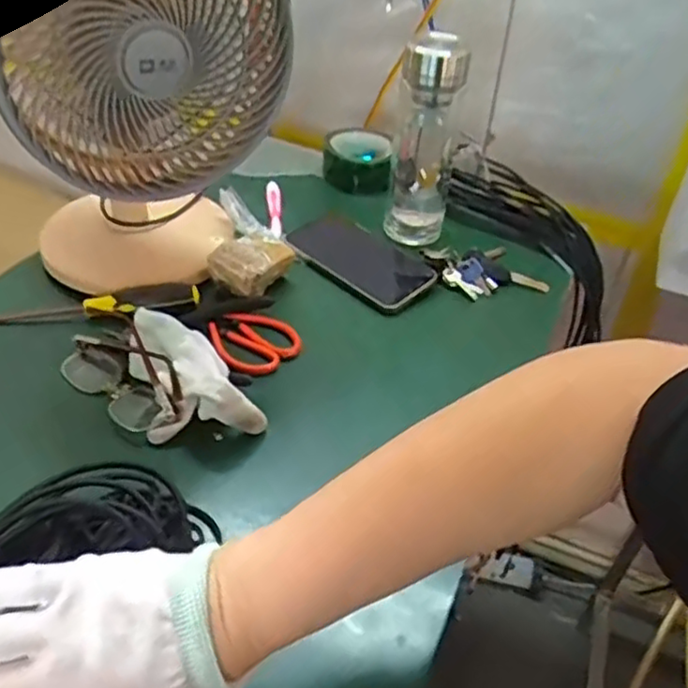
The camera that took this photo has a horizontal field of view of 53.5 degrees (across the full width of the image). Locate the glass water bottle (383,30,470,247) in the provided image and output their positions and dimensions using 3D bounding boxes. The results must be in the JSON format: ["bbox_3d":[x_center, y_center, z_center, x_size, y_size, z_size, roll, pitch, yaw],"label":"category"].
[{"bbox_3d":[0.084,-0.204,0.719,0.066,0.210,0.065,6,40,2],"label":"glass water bottle"}]

